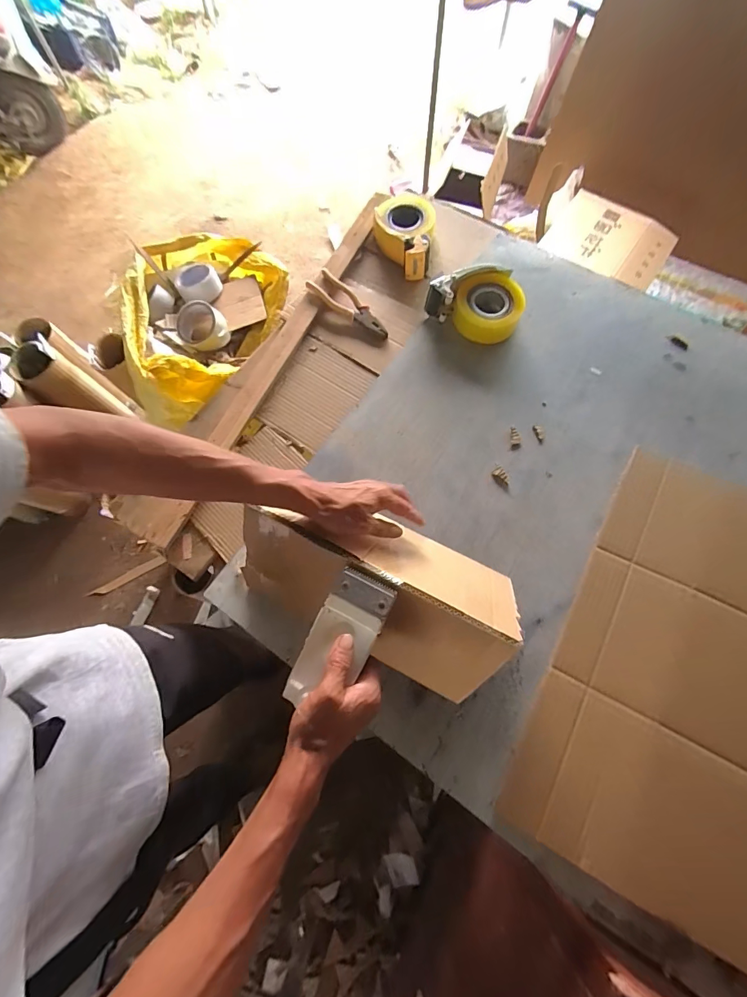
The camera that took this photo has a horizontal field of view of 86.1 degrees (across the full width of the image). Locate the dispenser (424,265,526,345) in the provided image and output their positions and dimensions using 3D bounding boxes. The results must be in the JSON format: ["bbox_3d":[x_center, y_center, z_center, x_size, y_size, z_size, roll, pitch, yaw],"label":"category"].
[{"bbox_3d":[0.192,-0.365,0.744,0.171,0.078,0.109,27,73,12],"label":"dispenser"}]

